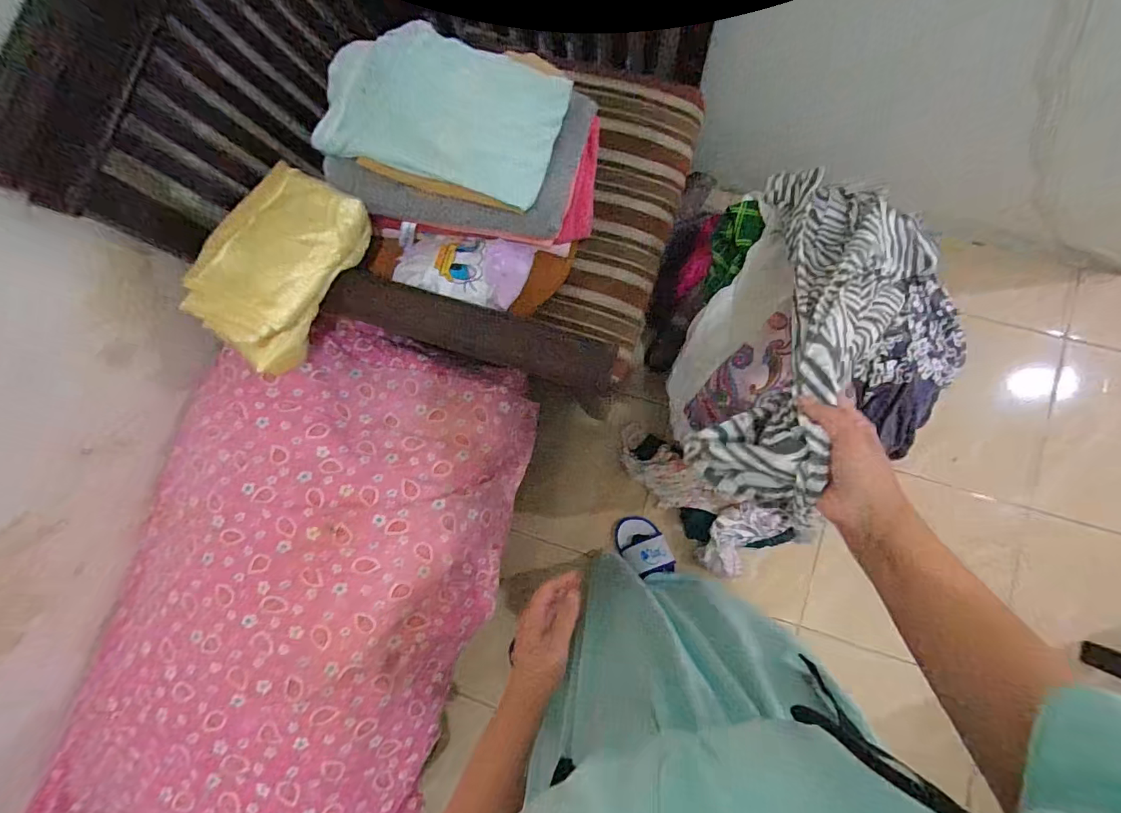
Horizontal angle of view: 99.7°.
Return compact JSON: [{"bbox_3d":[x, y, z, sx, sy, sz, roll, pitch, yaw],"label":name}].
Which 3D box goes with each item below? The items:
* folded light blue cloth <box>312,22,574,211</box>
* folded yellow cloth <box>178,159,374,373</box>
[{"bbox_3d":[-0.149,-0.375,0.594,0.292,0.021,0.169,17,98,0],"label":"folded light blue cloth"},{"bbox_3d":[-0.384,-0.192,0.629,0.152,0.079,0.262,26,86,9],"label":"folded yellow cloth"}]

